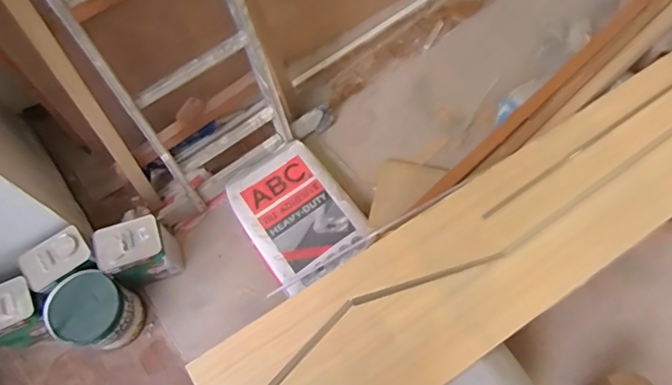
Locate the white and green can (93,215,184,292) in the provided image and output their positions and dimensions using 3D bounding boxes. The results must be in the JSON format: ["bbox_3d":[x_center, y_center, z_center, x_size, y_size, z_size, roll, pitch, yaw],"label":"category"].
[{"bbox_3d":[-0.506,0.166,1.369,0.158,0.240,0.116,-16,69,-7],"label":"white and green can"}]

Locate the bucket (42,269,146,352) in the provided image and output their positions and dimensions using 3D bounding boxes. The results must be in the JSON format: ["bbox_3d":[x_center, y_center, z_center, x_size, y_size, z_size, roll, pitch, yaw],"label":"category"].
[{"bbox_3d":[-0.591,0.305,1.310,0.150,0.254,0.167,20,70,9],"label":"bucket"}]

